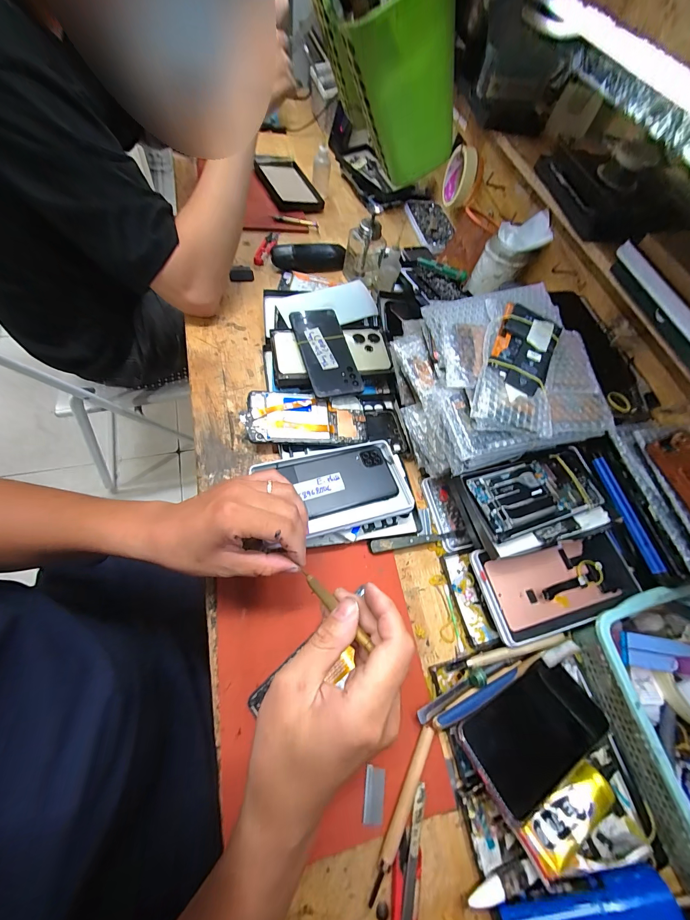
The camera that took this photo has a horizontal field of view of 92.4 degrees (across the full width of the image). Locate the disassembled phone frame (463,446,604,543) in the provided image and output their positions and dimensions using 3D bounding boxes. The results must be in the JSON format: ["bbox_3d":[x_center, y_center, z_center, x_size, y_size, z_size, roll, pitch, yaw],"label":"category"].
[{"bbox_3d":[0.226,0.037,0.391,0.171,0.007,0.080,-13,65,-17],"label":"disassembled phone frame"}]

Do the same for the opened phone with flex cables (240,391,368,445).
[{"bbox_3d":[-0.050,-0.057,0.452,0.164,0.009,0.073,0,74,-17],"label":"opened phone with flex cables"}]

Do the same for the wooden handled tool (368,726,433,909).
[{"bbox_3d":[0.053,0.310,0.295,0.011,0.009,0.127,30,63,5],"label":"wooden handled tool"}]

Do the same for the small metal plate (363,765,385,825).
[{"bbox_3d":[0.027,0.306,0.301,0.018,0.004,0.039,11,63,-5],"label":"small metal plate"}]

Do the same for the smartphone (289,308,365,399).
[{"bbox_3d":[-0.028,-0.160,0.484,0.073,0.011,0.155,-13,71,-16],"label":"smartphone"}]

